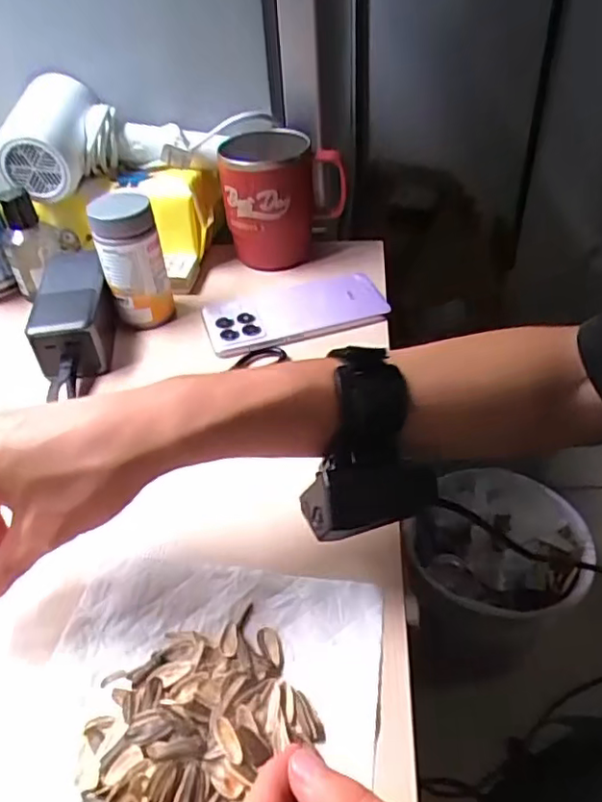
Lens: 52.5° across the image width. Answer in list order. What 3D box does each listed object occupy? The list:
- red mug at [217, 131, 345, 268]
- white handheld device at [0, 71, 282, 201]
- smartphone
[{"bbox_3d":[-0.016,-0.194,0.594,0.114,0.115,0.103,-2,40,3],"label":"red mug"},{"bbox_3d":[-0.154,-0.251,0.574,0.247,0.078,0.095,-8,41,-11],"label":"white handheld device"},{"bbox_3d":[-0.007,-0.084,0.542,0.157,0.012,0.082,-15,46,-12],"label":"smartphone"}]

